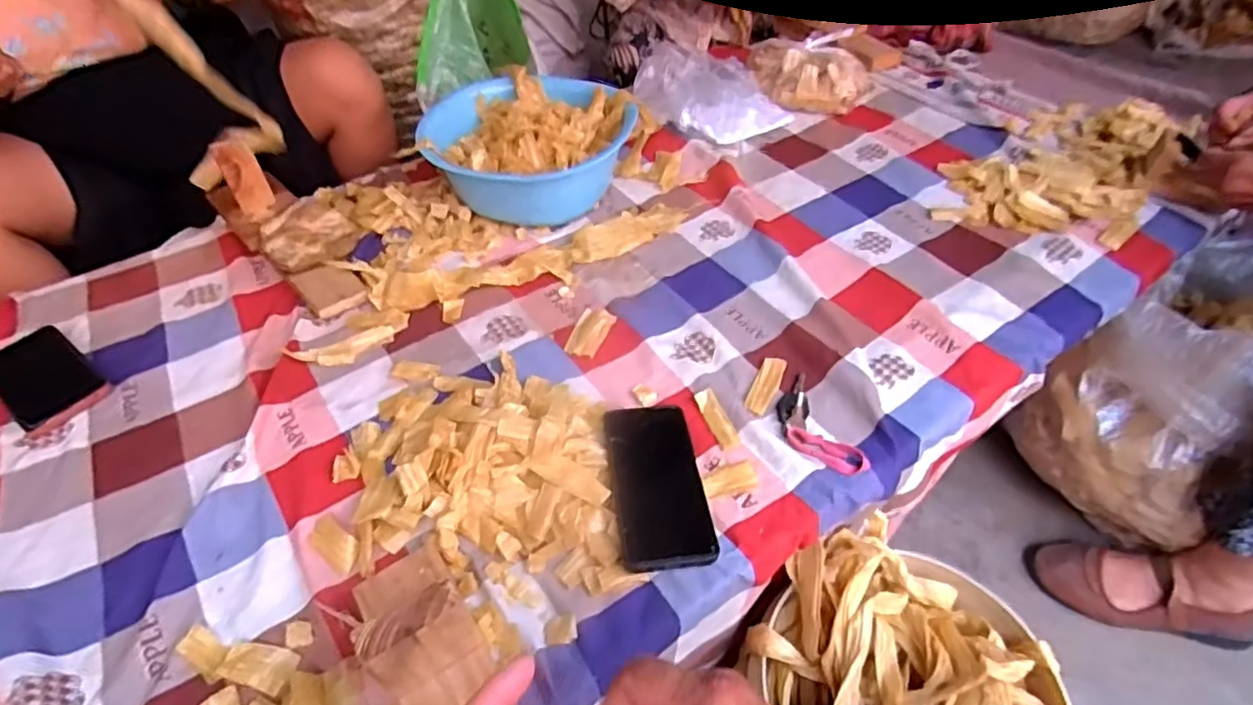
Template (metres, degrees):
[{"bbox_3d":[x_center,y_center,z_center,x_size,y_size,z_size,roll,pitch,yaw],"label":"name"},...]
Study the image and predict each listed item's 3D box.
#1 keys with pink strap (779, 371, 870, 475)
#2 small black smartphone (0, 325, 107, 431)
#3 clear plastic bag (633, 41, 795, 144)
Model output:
[{"bbox_3d":[0.174,0.066,0.612,0.052,0.013,0.121,-16,48,-12],"label":"keys with pink strap"},{"bbox_3d":[-0.636,0.022,0.708,0.157,0.012,0.082,28,54,25],"label":"small black smartphone"},{"bbox_3d":[0.126,-0.412,1.035,0.179,0.069,0.226,-27,52,-21],"label":"clear plastic bag"}]

